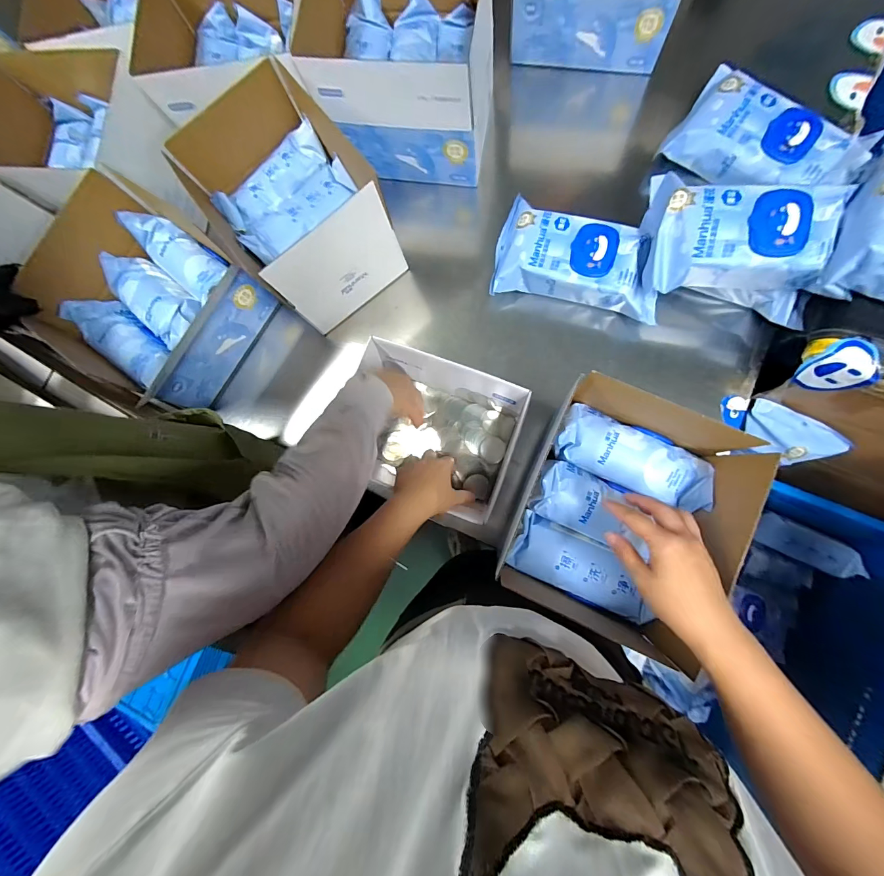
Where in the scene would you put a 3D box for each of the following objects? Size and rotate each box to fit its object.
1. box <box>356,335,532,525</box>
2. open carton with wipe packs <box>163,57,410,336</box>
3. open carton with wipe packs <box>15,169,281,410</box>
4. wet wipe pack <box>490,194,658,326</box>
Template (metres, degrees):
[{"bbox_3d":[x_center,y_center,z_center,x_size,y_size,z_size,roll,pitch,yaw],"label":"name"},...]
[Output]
[{"bbox_3d":[-0.013,-0.014,0.595,0.247,0.141,0.198,18,87,9],"label":"box"},{"bbox_3d":[-0.225,-0.355,0.593,0.205,0.189,0.260,-36,81,2],"label":"open carton with wipe packs"},{"bbox_3d":[-0.455,-0.215,0.613,0.221,0.205,0.236,35,89,9],"label":"open carton with wipe packs"},{"bbox_3d":[0.214,-0.282,0.588,0.252,0.062,0.142,14,86,8],"label":"wet wipe pack"}]

